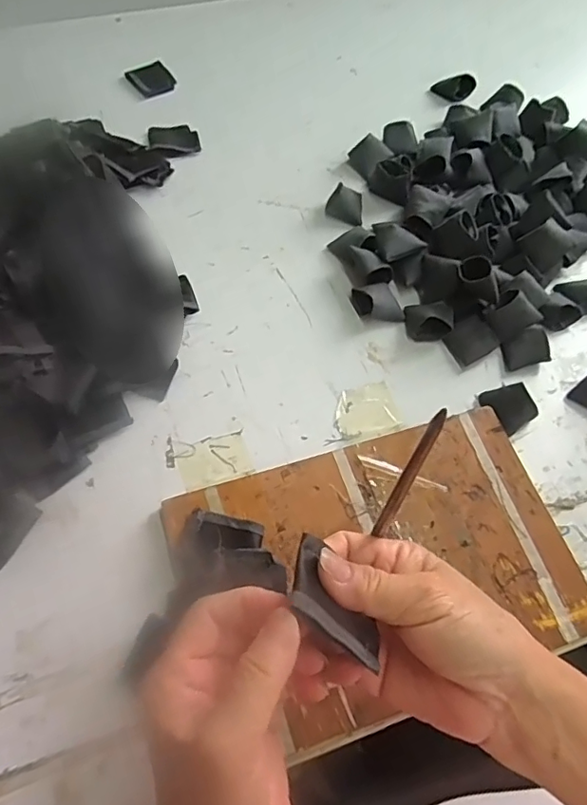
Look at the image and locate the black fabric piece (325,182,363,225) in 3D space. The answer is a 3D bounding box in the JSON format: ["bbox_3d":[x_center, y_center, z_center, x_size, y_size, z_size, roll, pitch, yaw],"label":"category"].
[{"bbox_3d":[0.053,-0.201,0.539,0.037,0.023,0.031,10,62,3],"label":"black fabric piece"}]

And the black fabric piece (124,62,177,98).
[{"bbox_3d":[-0.170,-0.390,0.641,0.048,0.004,0.055,-31,68,-17],"label":"black fabric piece"}]

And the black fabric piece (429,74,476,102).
[{"bbox_3d":[0.194,-0.382,0.644,0.049,0.025,0.019,14,63,5],"label":"black fabric piece"}]

